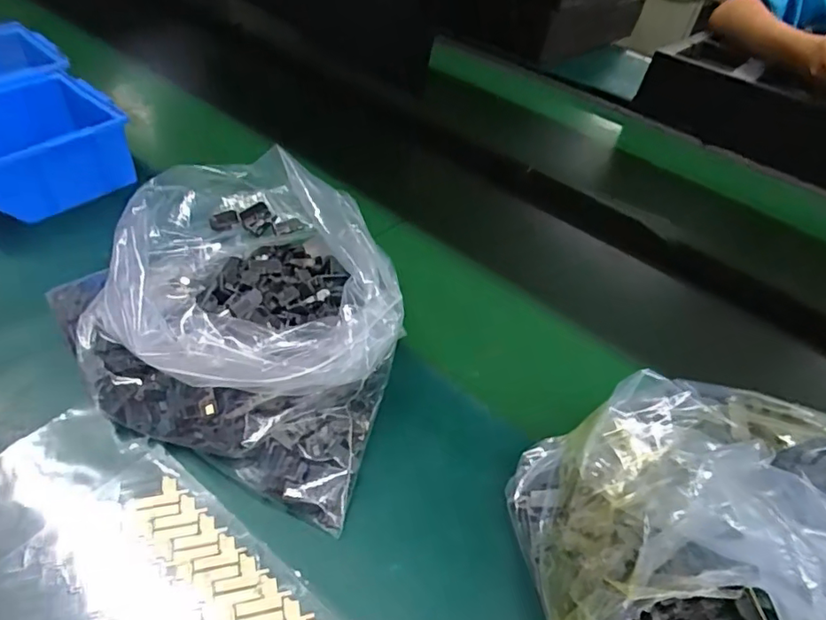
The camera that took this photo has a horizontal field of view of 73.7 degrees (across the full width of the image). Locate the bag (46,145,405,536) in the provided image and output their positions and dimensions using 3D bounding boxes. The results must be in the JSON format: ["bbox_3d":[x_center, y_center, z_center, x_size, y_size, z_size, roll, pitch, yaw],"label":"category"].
[{"bbox_3d":[-0.095,-0.001,0.354,0.177,0.097,0.197,15,45,8],"label":"bag"}]

